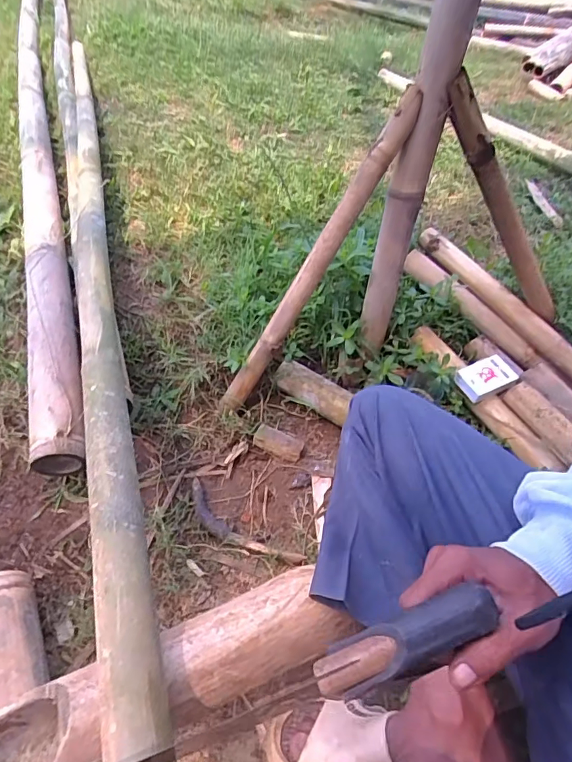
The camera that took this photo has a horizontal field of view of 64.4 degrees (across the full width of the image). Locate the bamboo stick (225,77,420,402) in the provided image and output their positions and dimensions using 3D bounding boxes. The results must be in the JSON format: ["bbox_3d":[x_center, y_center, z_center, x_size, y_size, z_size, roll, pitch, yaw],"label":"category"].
[{"bbox_3d":[0.039,-0.170,0.733,0.043,0.562,0.028,6,37,-44],"label":"bamboo stick"}]

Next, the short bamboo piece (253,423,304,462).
[{"bbox_3d":[-0.013,0.109,0.815,0.087,0.037,0.038,18,47,11],"label":"short bamboo piece"}]

